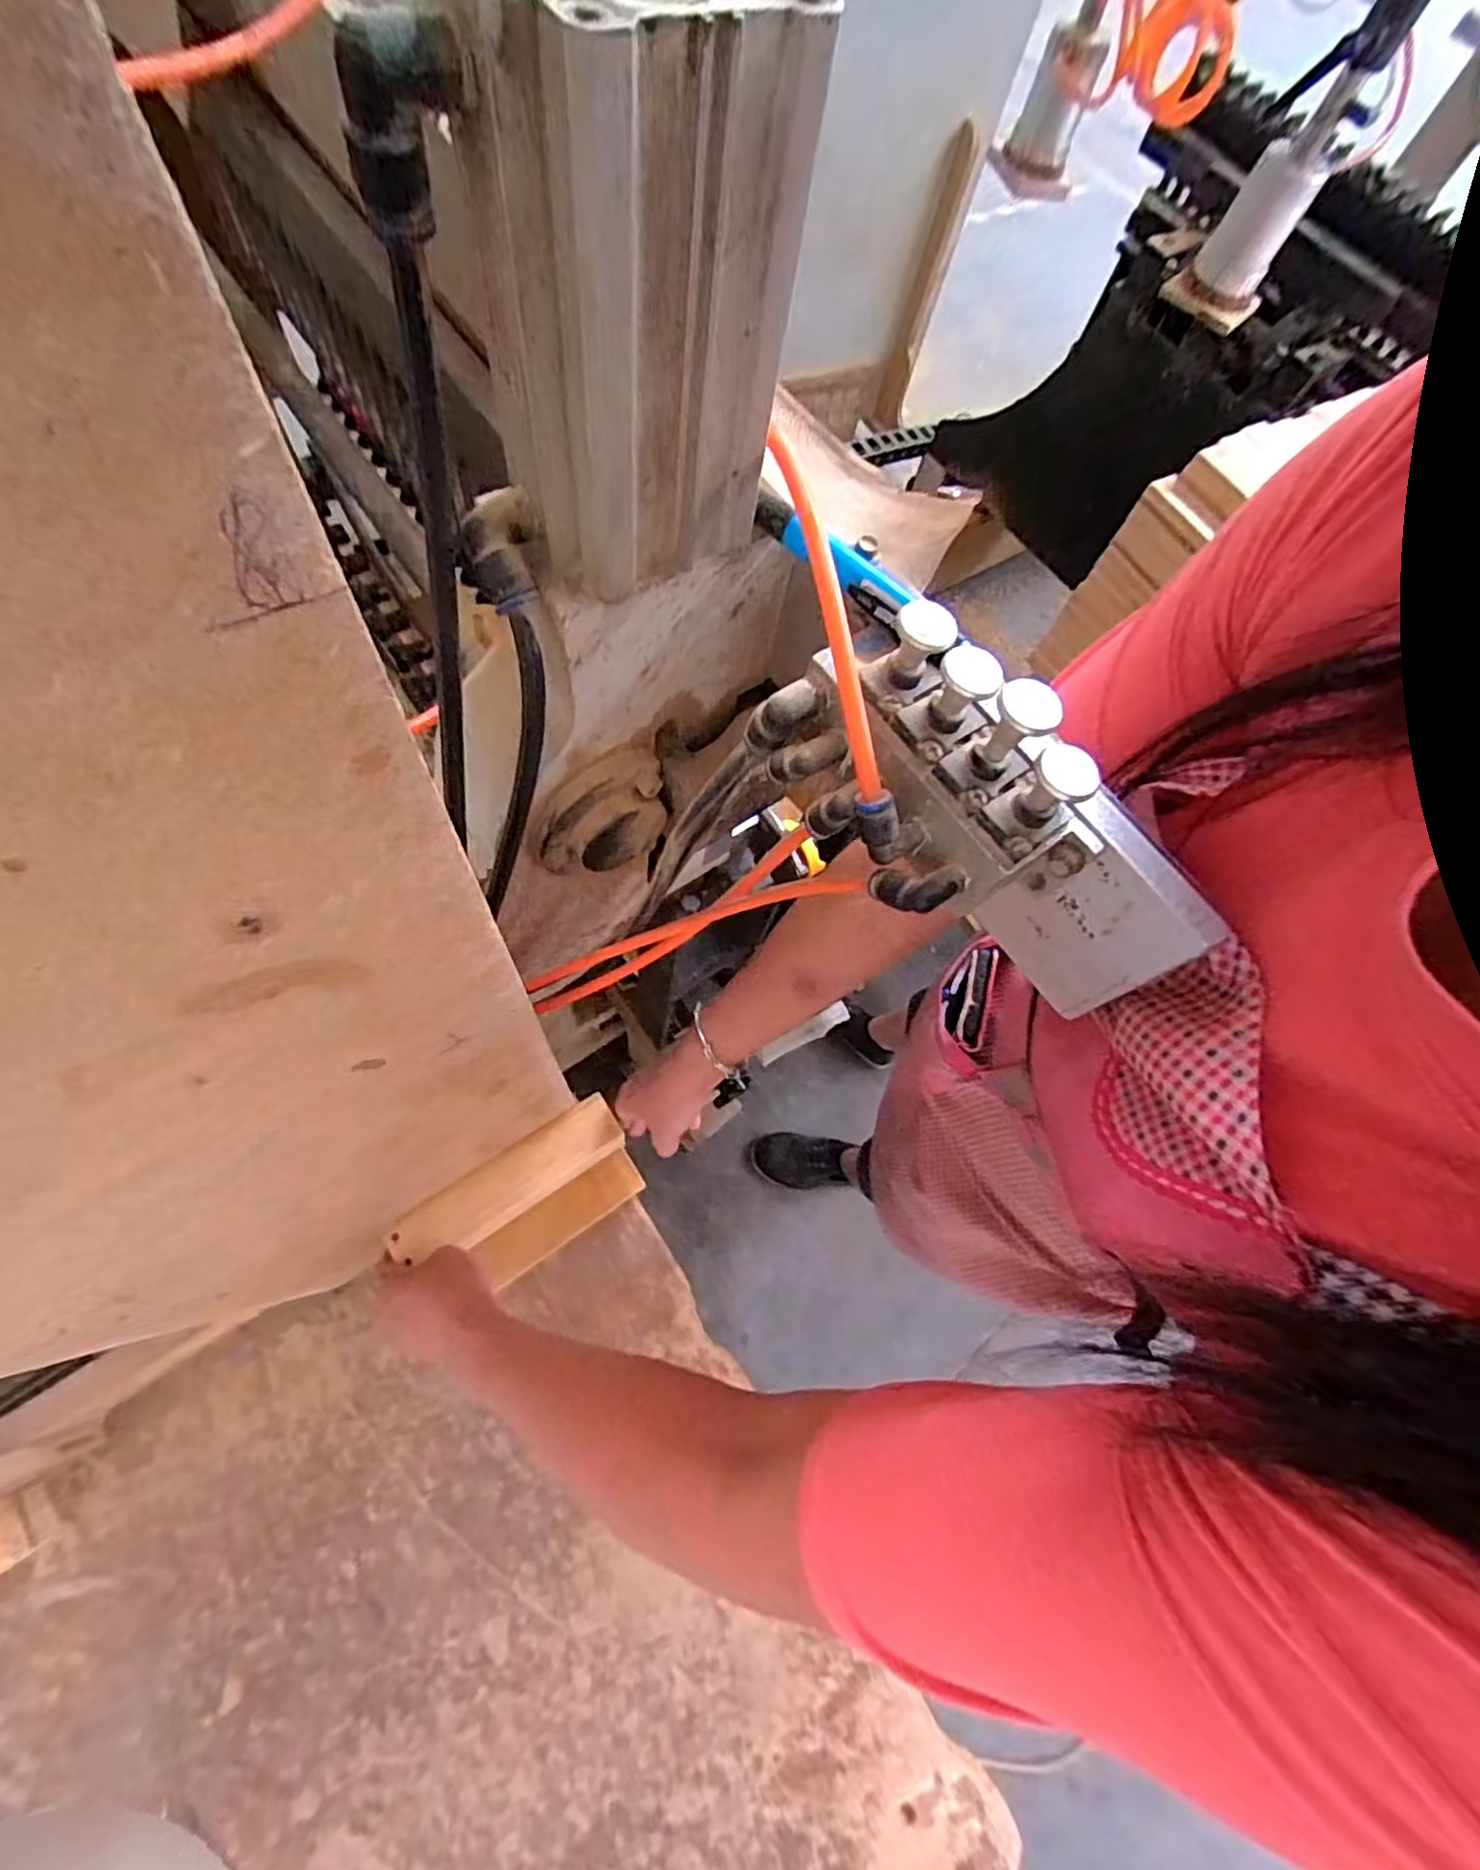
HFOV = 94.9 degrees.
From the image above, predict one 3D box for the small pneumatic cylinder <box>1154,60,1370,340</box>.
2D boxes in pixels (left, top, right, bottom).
[{"bbox_3d":[0.550,-0.757,0.708,0.061,0.177,0.077,-29,70,-35],"label":"small pneumatic cylinder"}]

